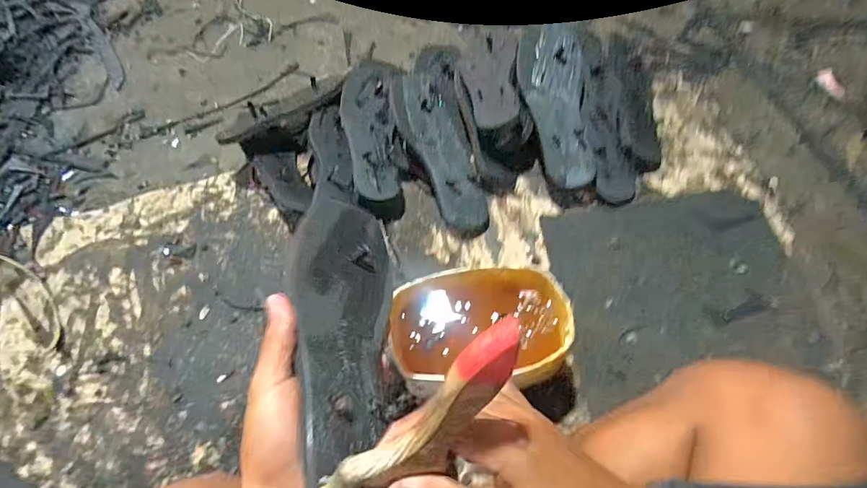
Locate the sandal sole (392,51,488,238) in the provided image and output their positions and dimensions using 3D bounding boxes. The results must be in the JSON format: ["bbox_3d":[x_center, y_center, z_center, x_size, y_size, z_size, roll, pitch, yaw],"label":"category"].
[{"bbox_3d":[0.012,-0.155,0.692,0.106,0.029,0.295,-15,81,-4],"label":"sandal sole"}]

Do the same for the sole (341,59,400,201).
[{"bbox_3d":[-0.098,-0.175,0.701,0.079,0.012,0.230,-3,72,-5],"label":"sole"}]

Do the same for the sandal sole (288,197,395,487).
[{"bbox_3d":[-0.064,0.056,0.357,0.085,0.011,0.219,13,49,-34],"label":"sandal sole"}]

